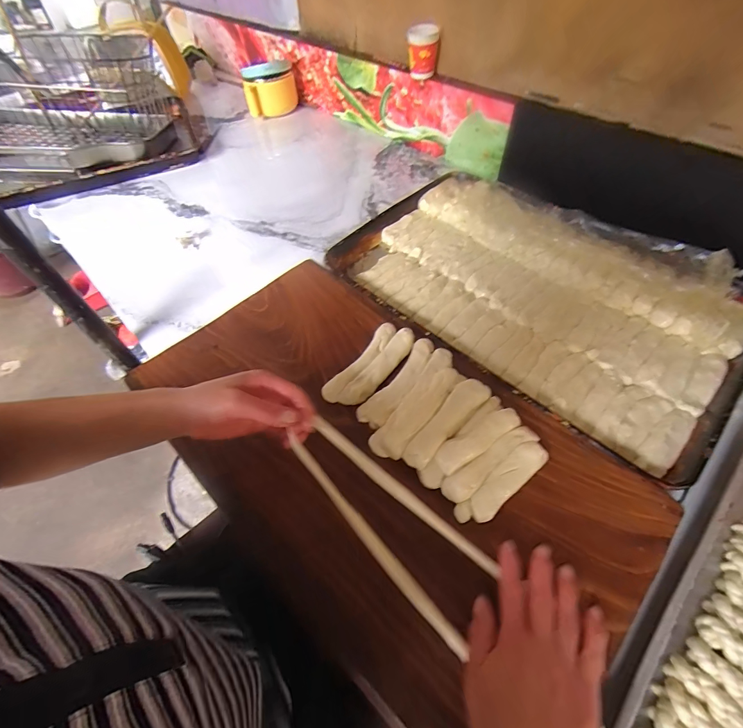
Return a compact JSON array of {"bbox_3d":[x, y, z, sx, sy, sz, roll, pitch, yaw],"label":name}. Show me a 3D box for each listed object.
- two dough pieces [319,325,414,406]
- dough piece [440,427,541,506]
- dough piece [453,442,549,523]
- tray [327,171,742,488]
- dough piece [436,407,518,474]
[{"bbox_3d":[-0.001,0.000,0.481,0.056,0.014,0.142,34,63,24],"label":"two dough pieces"},{"bbox_3d":[0.132,0.107,0.394,0.124,0.019,0.027,-29,58,-17],"label":"dough piece"},{"bbox_3d":[0.141,0.128,0.387,0.121,0.015,0.030,-33,60,-19],"label":"dough piece"},{"bbox_3d":[0.256,-0.137,0.599,0.608,0.044,0.395,36,64,26],"label":"tray"},{"bbox_3d":[0.120,0.081,0.400,0.112,0.010,0.030,-27,58,-15],"label":"dough piece"}]

